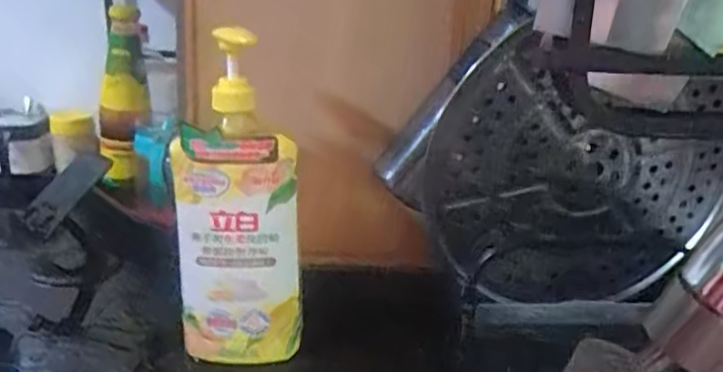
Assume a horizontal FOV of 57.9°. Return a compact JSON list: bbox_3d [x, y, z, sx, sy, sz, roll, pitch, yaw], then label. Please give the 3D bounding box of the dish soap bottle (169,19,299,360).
[{"bbox_3d":[-0.109,0.018,0.577,0.108,0.276,0.061,4,20,5],"label":"dish soap bottle"}]

